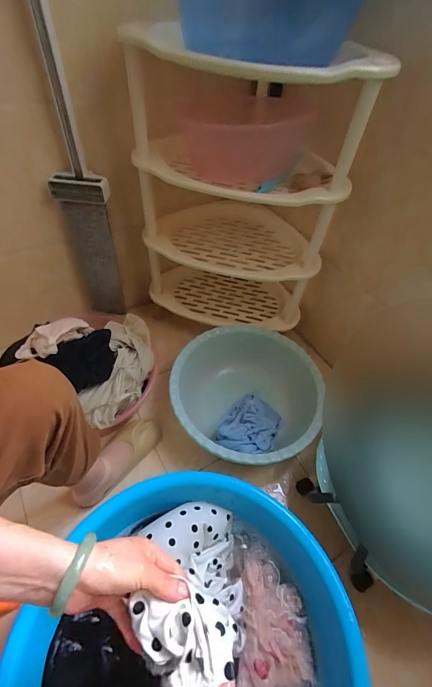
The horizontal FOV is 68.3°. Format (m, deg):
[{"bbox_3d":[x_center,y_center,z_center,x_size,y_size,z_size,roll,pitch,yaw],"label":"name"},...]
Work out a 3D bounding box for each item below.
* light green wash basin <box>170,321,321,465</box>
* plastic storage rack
[{"bbox_3d":[0.076,0.140,0.835,0.369,0.151,0.372,2,50,-3],"label":"light green wash basin"},{"bbox_3d":[0.035,-0.341,0.822,0.480,0.621,0.317,6,49,0],"label":"plastic storage rack"}]

